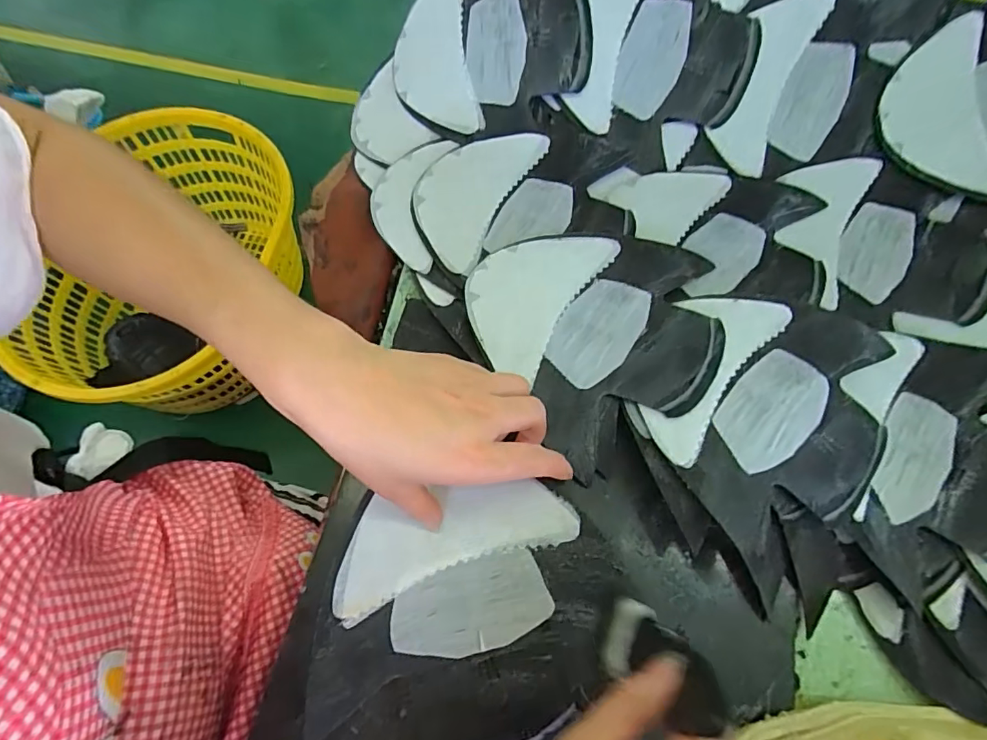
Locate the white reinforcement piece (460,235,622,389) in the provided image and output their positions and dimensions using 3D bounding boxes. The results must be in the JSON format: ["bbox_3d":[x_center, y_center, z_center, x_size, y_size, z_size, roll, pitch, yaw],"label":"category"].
[{"bbox_3d":[0.026,-0.062,0.376,0.078,0.005,0.138,29,63,12],"label":"white reinforcement piece"}]

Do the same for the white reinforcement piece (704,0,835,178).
[{"bbox_3d":[0.227,-0.243,0.426,0.052,0.005,0.146,22,101,7],"label":"white reinforcement piece"}]

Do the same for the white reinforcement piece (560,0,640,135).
[{"bbox_3d":[0.090,-0.285,0.429,0.058,0.008,0.144,18,104,9],"label":"white reinforcement piece"}]

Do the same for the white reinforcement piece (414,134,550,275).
[{"bbox_3d":[-0.022,-0.150,0.416,0.079,0.005,0.146,26,69,9],"label":"white reinforcement piece"}]

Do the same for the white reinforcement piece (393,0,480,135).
[{"bbox_3d":[-0.056,-0.279,0.456,0.079,0.009,0.144,-5,87,25],"label":"white reinforcement piece"}]

